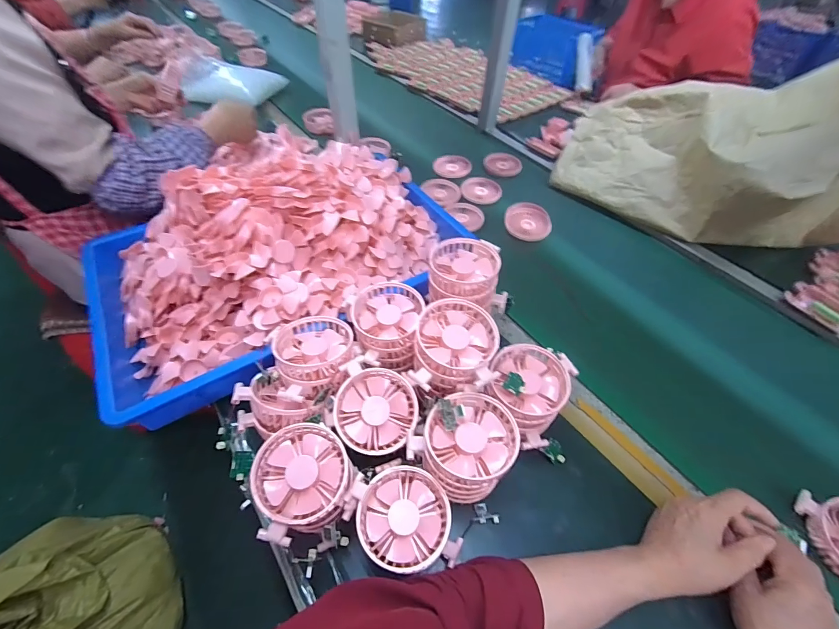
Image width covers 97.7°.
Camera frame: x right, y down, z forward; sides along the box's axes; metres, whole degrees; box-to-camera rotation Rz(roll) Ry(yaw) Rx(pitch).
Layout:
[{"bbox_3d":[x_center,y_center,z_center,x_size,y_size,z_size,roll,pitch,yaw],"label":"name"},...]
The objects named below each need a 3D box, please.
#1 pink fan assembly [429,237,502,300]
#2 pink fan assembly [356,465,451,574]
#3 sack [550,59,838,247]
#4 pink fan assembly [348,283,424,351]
[{"bbox_3d":[0.059,-0.064,0.483,0.090,0.032,0.095,9,51,3],"label":"pink fan assembly"},{"bbox_3d":[-0.015,0.205,0.372,0.089,0.035,0.088,8,51,2],"label":"pink fan assembly"},{"bbox_3d":[0.644,-0.364,0.658,0.650,0.390,0.378,10,51,4],"label":"sack"},{"bbox_3d":[-0.043,0.001,0.469,0.087,0.032,0.086,2,51,-2],"label":"pink fan assembly"}]

